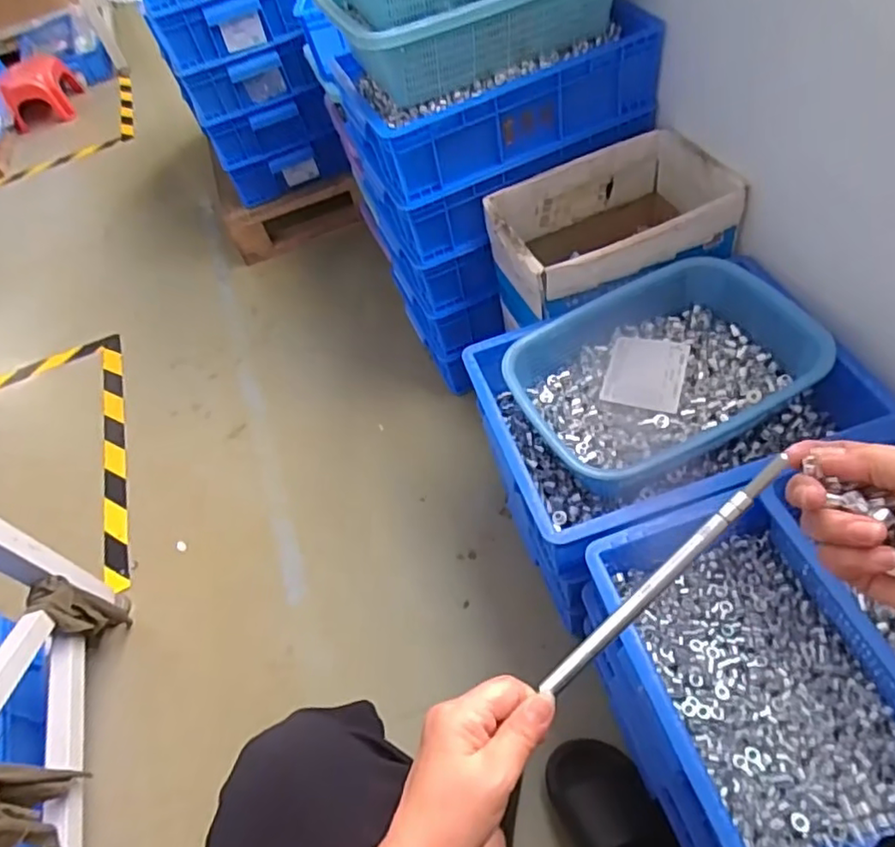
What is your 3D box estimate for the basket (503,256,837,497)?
[{"bbox_3d":[0.252,-0.069,0.747,0.338,0.098,0.243,-24,53,-6],"label":"basket"}]

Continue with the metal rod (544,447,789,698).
[{"bbox_3d":[0.126,0.094,0.362,0.194,0.008,0.010,-48,57,10],"label":"metal rod"}]

